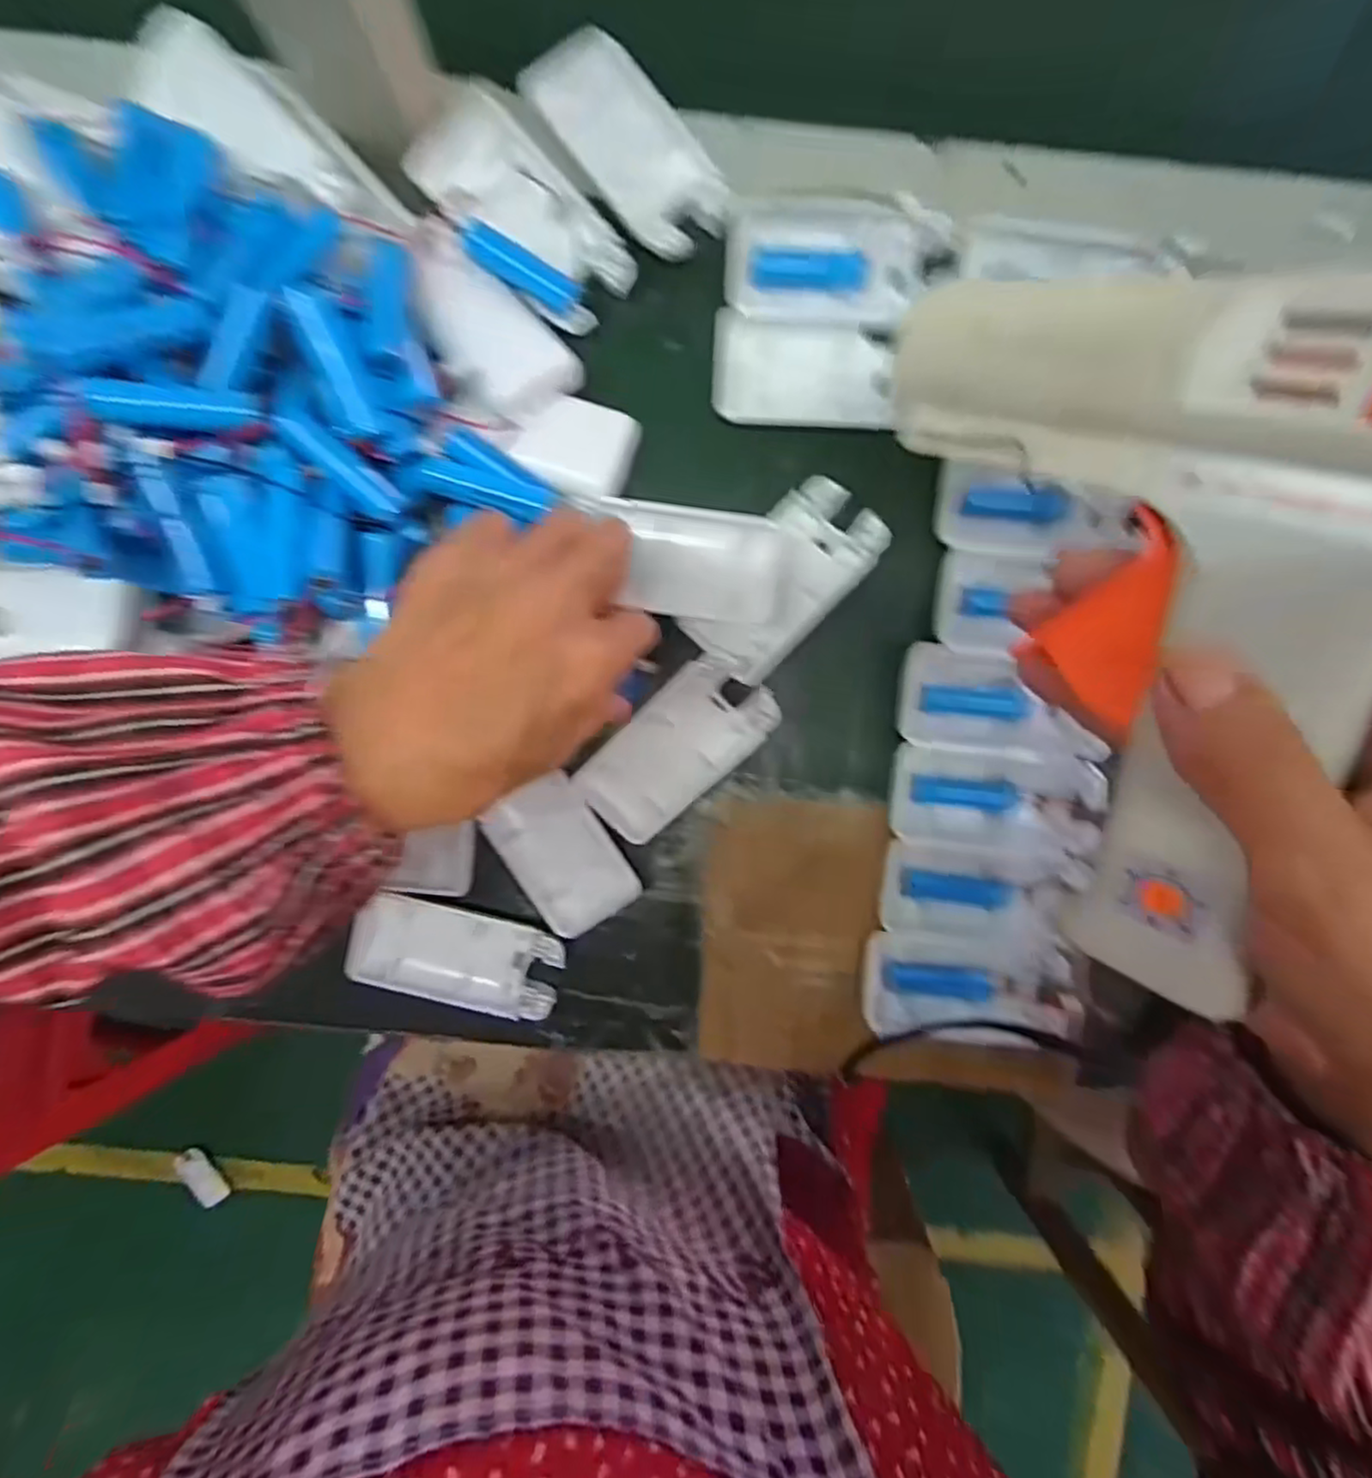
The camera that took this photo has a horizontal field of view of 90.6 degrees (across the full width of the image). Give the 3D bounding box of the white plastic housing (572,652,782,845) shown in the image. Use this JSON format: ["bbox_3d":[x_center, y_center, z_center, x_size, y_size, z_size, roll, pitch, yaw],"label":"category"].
[{"bbox_3d":[-0.005,0.006,0.303,0.091,0.022,0.047,-44,93,3],"label":"white plastic housing"}]

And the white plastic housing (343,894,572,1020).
[{"bbox_3d":[-0.108,0.104,0.324,0.096,0.012,0.046,16,94,-1],"label":"white plastic housing"}]

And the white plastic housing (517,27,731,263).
[{"bbox_3d":[-0.024,-0.255,0.291,0.050,0.013,0.101,-41,93,3],"label":"white plastic housing"}]

